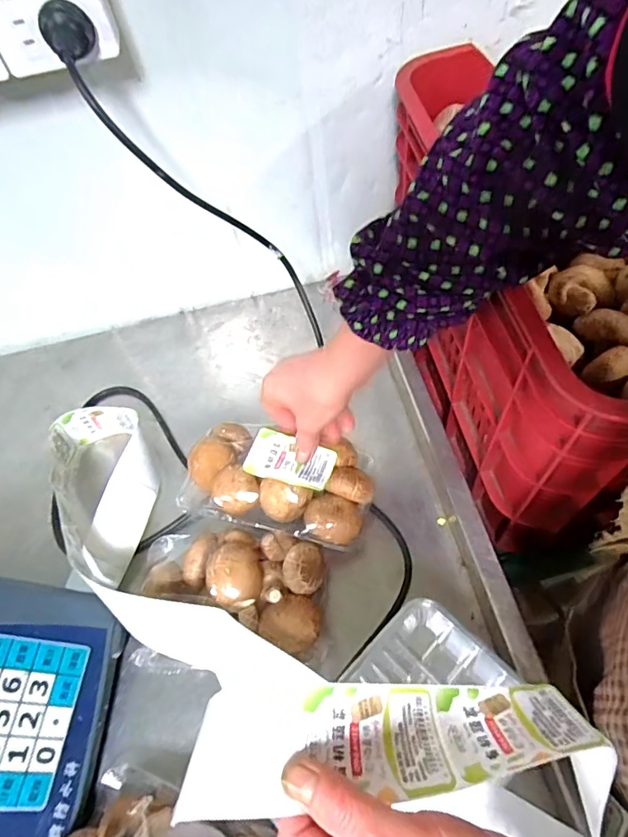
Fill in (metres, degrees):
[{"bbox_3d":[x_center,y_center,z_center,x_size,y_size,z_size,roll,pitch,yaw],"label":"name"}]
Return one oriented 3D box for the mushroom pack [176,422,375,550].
[{"bbox_3d":[-0.038,0.057,0.485,0.183,0.049,0.101,9,57,12],"label":"mushroom pack"}]

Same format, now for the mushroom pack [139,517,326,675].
[{"bbox_3d":[-0.068,0.139,0.453,0.189,0.052,0.091,16,59,16],"label":"mushroom pack"}]

